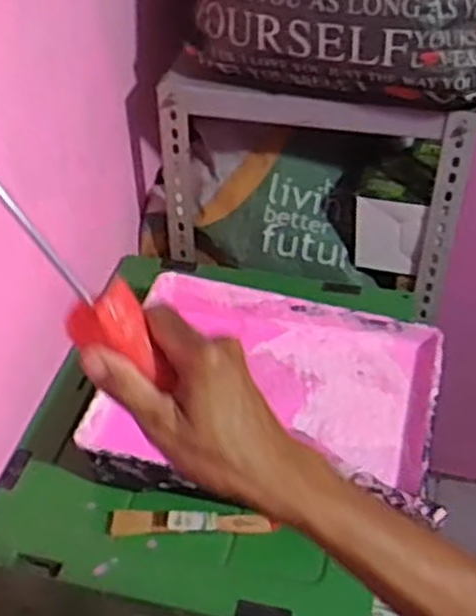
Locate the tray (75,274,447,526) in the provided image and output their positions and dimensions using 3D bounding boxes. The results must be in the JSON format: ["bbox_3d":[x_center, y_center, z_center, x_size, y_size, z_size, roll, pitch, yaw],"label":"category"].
[{"bbox_3d":[0.042,0.102,0.891,0.353,0.091,0.277,9,44,12],"label":"tray"}]

